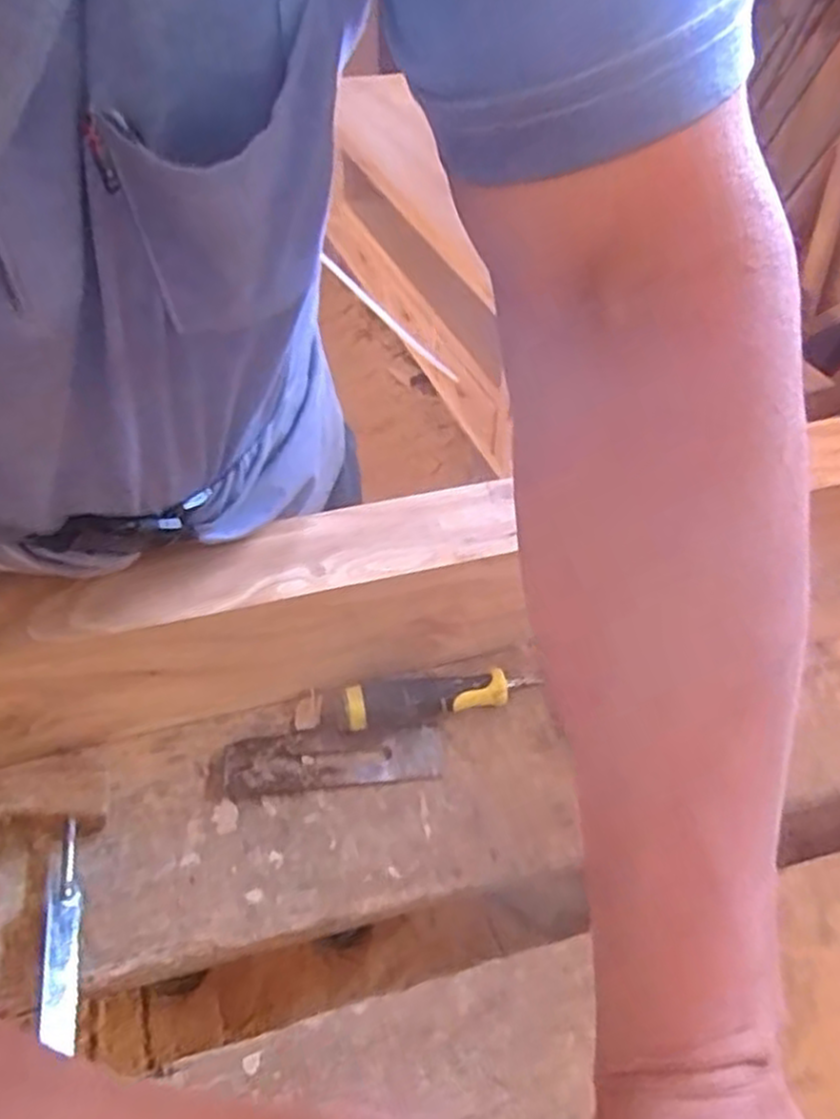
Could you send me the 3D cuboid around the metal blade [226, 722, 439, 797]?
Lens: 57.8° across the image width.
[{"bbox_3d":[-0.062,0.146,0.555,0.154,0.010,0.043,-4,45,-6],"label":"metal blade"}]

